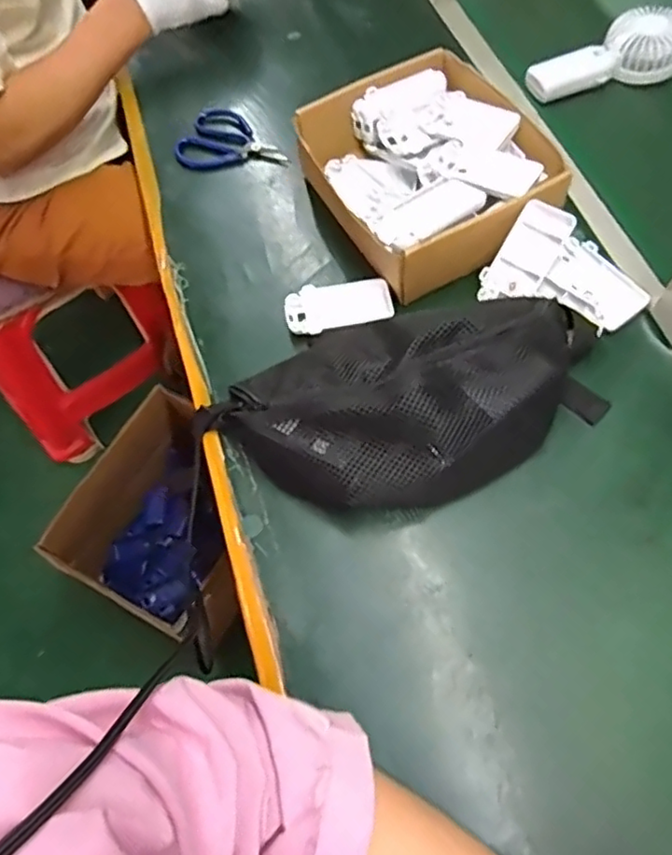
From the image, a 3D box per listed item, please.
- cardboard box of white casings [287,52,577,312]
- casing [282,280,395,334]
[{"bbox_3d":[0.084,-0.241,0.580,0.192,0.074,0.221,-27,64,-10],"label":"cardboard box of white casings"},{"bbox_3d":[0.002,-0.112,0.557,0.097,0.018,0.046,-13,62,-3],"label":"casing"}]

